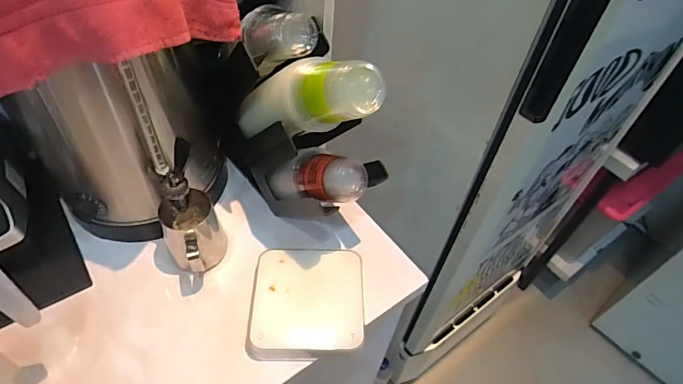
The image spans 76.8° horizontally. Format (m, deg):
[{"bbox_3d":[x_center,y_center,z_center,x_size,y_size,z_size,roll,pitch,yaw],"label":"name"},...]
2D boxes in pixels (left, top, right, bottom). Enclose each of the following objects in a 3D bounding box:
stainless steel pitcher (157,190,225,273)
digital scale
[{"bbox_3d":[-0.215,0.067,0.641,0.079,0.122,0.121,-19,53,-18],"label":"stainless steel pitcher"},{"bbox_3d":[-0.049,0.156,0.624,0.158,0.028,0.156,1,49,-2],"label":"digital scale"}]

